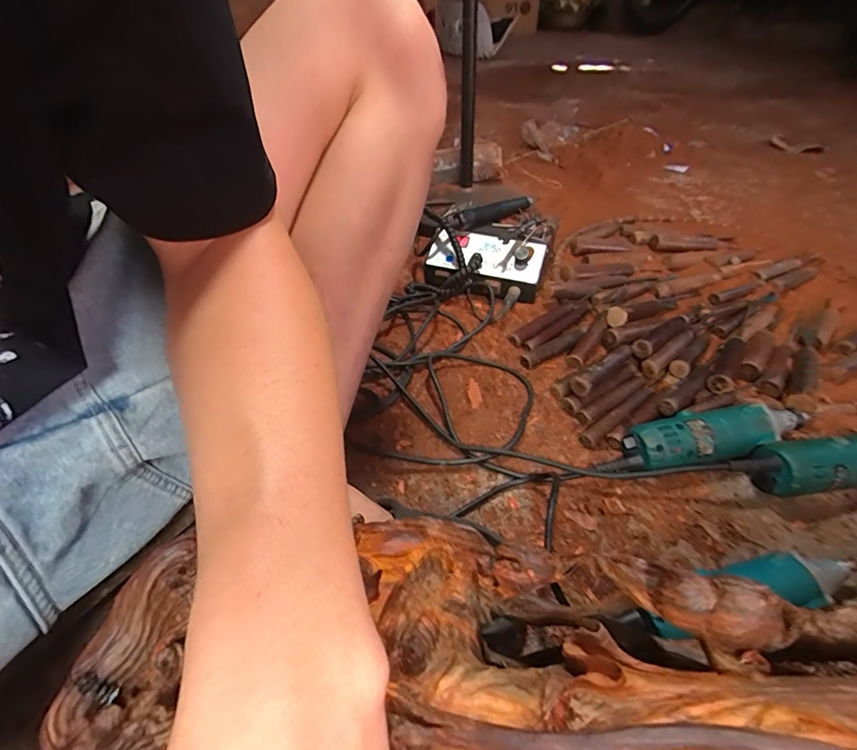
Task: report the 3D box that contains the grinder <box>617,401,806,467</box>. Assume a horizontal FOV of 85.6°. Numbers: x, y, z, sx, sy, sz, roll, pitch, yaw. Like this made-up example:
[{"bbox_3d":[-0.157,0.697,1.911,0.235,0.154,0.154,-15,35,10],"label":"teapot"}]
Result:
[{"bbox_3d":[0.308,0.068,0.489,0.203,0.052,0.056,-9,42,-8],"label":"grinder"}]

